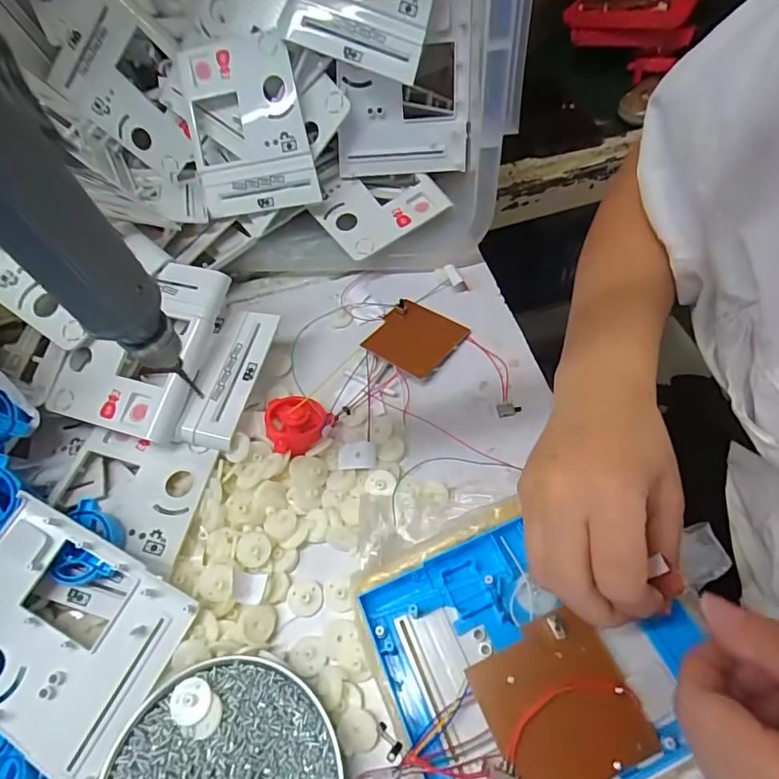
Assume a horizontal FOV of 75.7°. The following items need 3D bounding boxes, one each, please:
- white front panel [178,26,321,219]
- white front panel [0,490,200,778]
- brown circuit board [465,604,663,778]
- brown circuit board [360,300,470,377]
[{"bbox_3d":[-0.132,-0.238,0.458,0.116,0.147,0.012,-8,14,16],"label":"white front panel"},{"bbox_3d":[-0.208,0.150,0.311,0.141,0.008,0.115,29,75,8],"label":"white front panel"},{"bbox_3d":[0.086,0.159,0.257,0.072,0.015,0.072,-19,56,-10],"label":"brown circuit board"},{"bbox_3d":[0.022,-0.046,0.442,0.071,0.005,0.070,31,66,24],"label":"brown circuit board"}]

